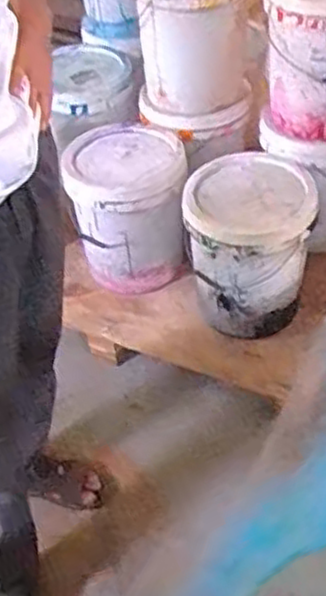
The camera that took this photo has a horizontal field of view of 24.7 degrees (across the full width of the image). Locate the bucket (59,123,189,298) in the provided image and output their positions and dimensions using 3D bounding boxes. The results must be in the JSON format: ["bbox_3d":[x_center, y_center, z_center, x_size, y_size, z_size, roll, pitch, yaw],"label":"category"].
[{"bbox_3d":[-0.086,-0.242,1.974,0.297,0.327,0.298,-2,44,3],"label":"bucket"}]

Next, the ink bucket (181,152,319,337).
[{"bbox_3d":[0.203,-0.118,1.805,0.278,0.405,0.271,-3,44,2],"label":"ink bucket"}]

